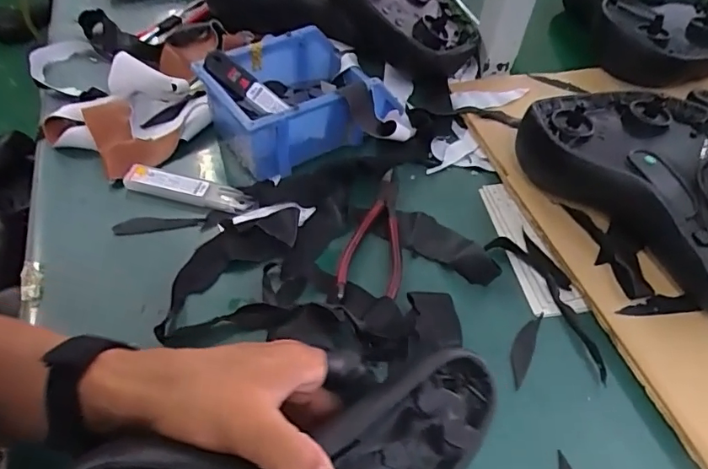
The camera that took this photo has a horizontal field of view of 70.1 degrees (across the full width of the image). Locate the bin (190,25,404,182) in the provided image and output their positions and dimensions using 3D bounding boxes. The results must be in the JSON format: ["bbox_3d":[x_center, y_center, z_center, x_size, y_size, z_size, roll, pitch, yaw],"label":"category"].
[{"bbox_3d":[-0.056,-0.142,0.515,0.168,0.074,0.124,-29,59,-24],"label":"bin"}]

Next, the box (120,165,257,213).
[{"bbox_3d":[-0.153,-0.042,0.471,0.123,0.014,0.024,12,52,6],"label":"box"}]

